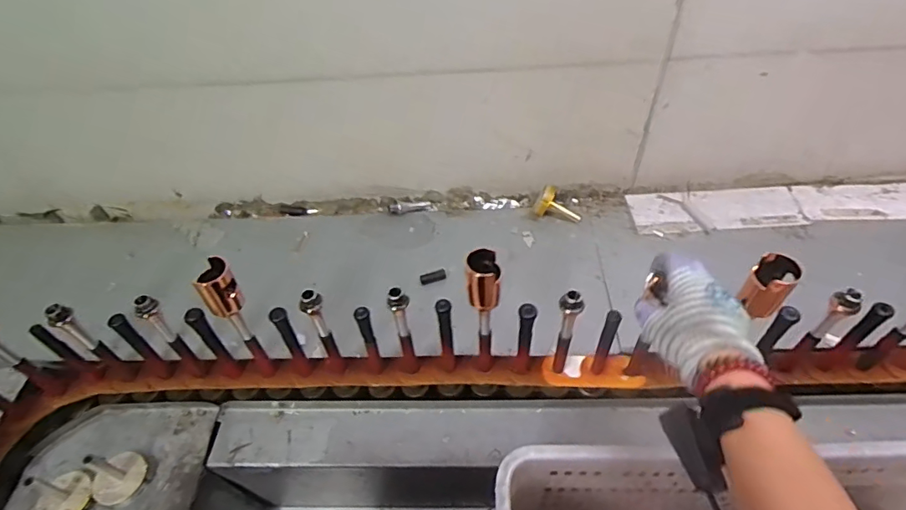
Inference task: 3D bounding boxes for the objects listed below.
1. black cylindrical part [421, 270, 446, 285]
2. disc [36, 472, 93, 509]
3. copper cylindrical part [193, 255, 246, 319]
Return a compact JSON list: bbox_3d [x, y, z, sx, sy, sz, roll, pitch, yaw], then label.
[{"bbox_3d":[-0.034,0.037,0.881,0.046,0.020,0.014,-17,53,-12],"label":"black cylindrical part"},{"bbox_3d":[-0.518,0.326,0.679,0.063,0.008,0.066,-1,51,1],"label":"disc"},{"bbox_3d":[-0.280,0.039,0.612,0.043,0.068,0.038,-28,56,-20],"label":"copper cylindrical part"}]

